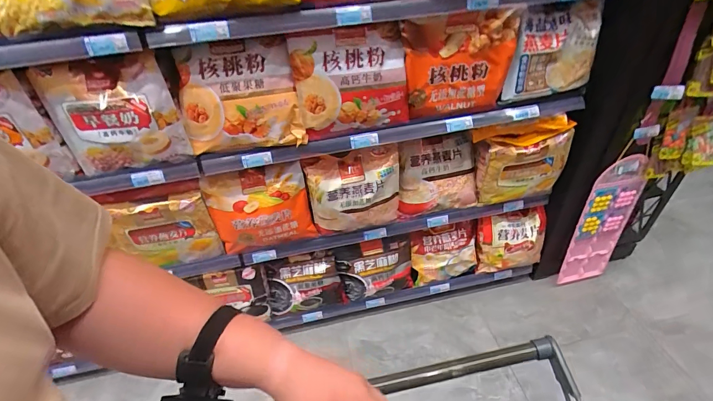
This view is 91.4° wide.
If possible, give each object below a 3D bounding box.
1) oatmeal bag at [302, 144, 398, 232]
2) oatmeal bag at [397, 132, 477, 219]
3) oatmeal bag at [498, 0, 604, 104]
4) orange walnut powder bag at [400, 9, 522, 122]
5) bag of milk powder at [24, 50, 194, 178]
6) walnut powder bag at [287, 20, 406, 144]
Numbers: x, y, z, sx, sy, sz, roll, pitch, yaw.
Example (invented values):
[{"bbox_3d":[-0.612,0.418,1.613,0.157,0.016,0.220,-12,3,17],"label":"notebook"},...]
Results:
[{"bbox_3d":[-0.006,-0.024,1.178,0.307,0.292,0.075,-7,40,-1],"label":"oatmeal bag"},{"bbox_3d":[0.285,-0.101,1.278,0.288,0.269,0.137,-10,40,-4],"label":"oatmeal bag"},{"bbox_3d":[0.551,-0.406,0.958,0.275,0.233,0.054,-18,41,-13],"label":"oatmeal bag"},{"bbox_3d":[0.282,-0.359,0.967,0.303,0.277,0.060,-6,40,1],"label":"orange walnut powder bag"},{"bbox_3d":[-0.631,-0.224,0.926,0.297,0.273,0.103,-9,40,-4],"label":"bag of milk powder"},{"bbox_3d":[-0.017,-0.326,0.961,0.302,0.273,0.085,-2,40,5],"label":"walnut powder bag"}]

